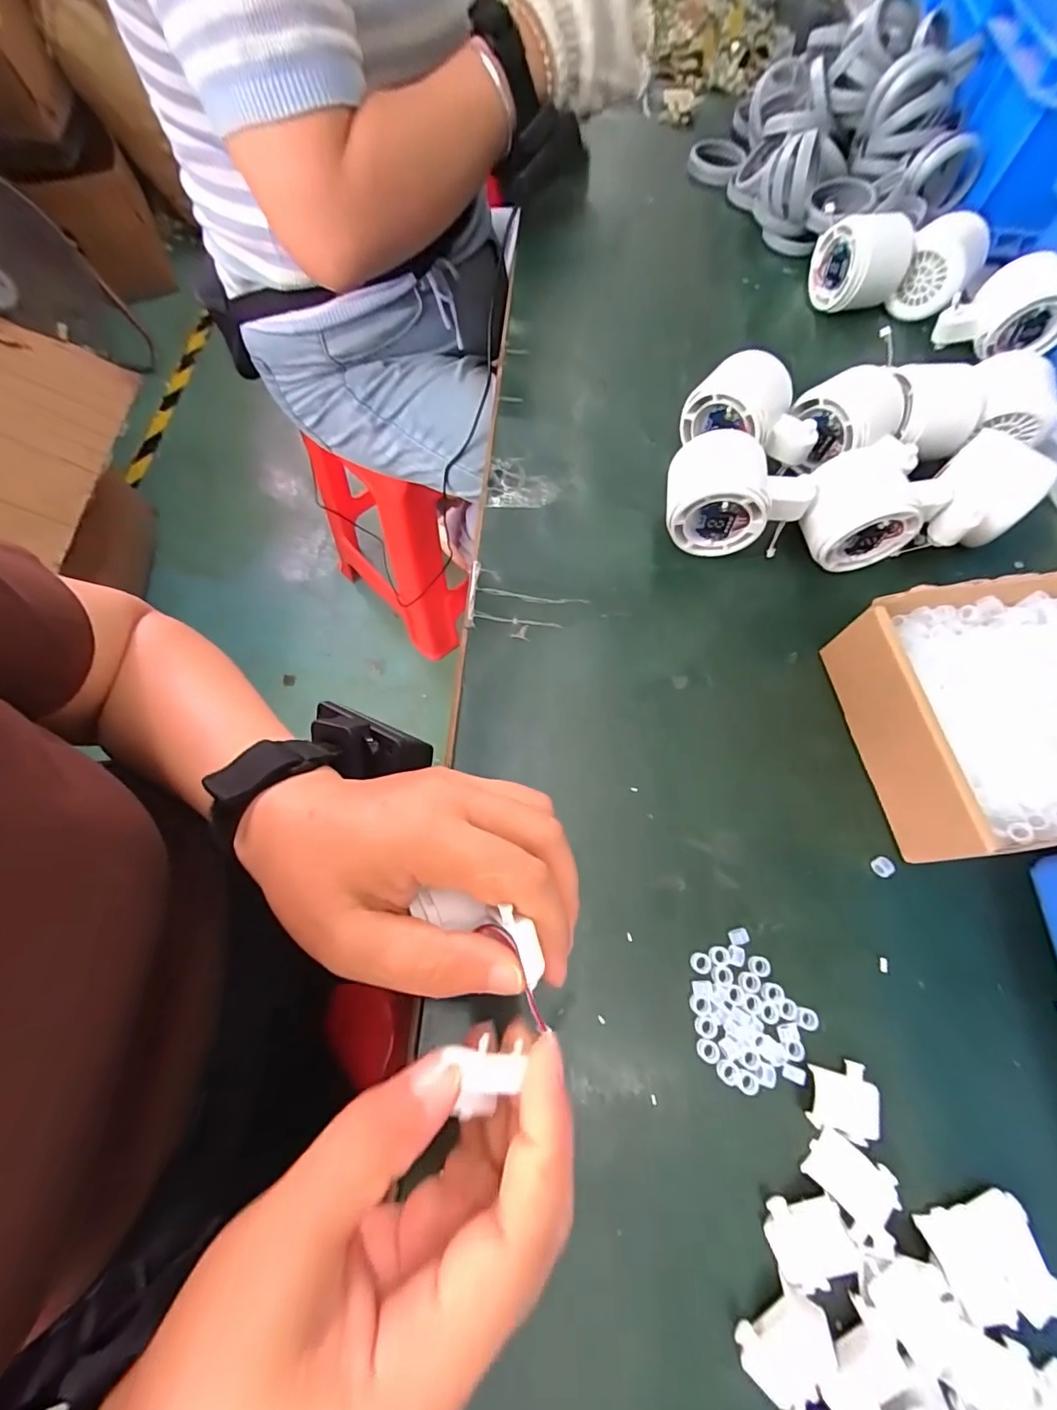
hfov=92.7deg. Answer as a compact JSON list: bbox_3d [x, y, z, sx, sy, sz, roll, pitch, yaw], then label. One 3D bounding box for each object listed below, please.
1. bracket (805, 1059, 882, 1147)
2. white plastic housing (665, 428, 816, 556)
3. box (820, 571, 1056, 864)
[{"bbox_3d":[0.139,0.173,0.221,0.028,0.006,0.028,12,69,3],"label":"bracket"},{"bbox_3d":[0.129,-0.130,0.319,0.087,0.059,0.054,9,69,2],"label":"white plastic housing"},{"bbox_3d":[0.266,0.001,0.273,0.178,0.049,0.134,-11,69,-5],"label":"box"}]

